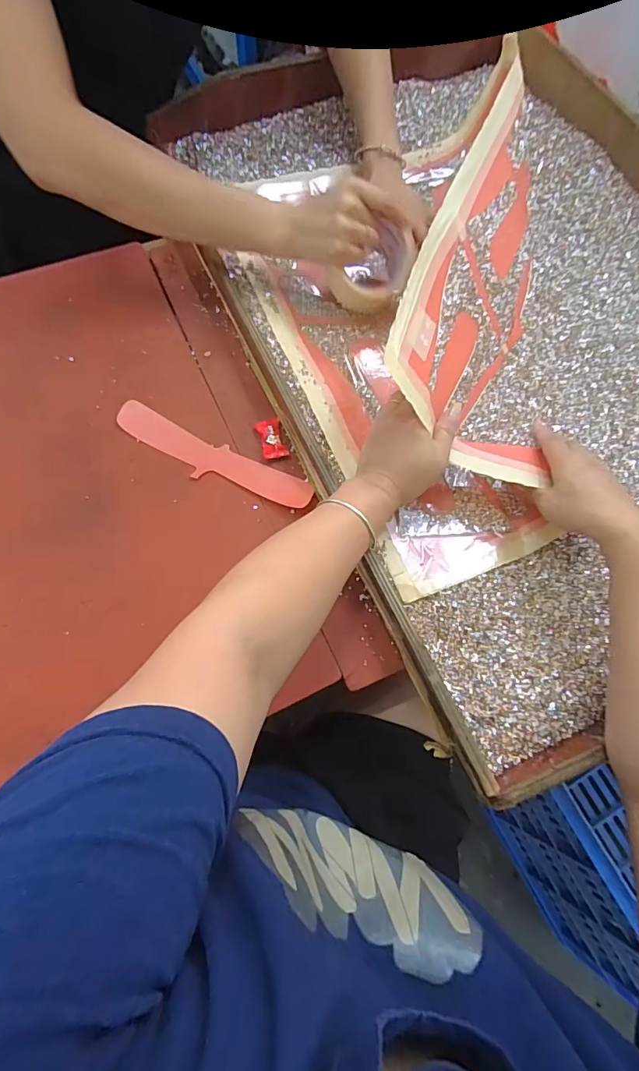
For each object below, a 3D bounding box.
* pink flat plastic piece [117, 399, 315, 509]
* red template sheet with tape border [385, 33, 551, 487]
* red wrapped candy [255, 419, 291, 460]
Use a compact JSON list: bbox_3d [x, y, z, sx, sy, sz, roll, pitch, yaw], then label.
[{"bbox_3d":[-0.117,-0.084,0.480,0.228,0.004,0.043,25,71,8],"label":"pink flat plastic piece"},{"bbox_3d":[0.171,-0.277,0.445,0.159,0.114,0.431,12,78,3],"label":"red template sheet with tape border"},{"bbox_3d":[-0.052,-0.106,0.485,0.027,0.014,0.048,-14,70,-6],"label":"red wrapped candy"}]

